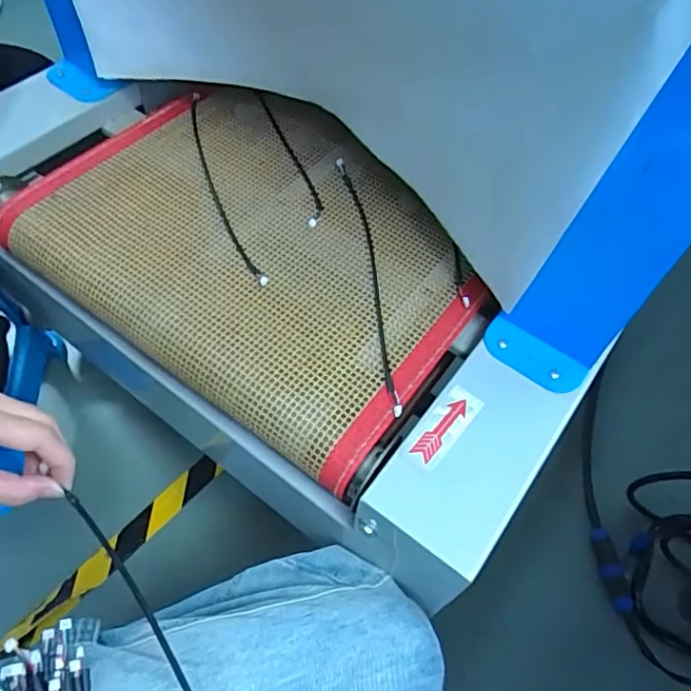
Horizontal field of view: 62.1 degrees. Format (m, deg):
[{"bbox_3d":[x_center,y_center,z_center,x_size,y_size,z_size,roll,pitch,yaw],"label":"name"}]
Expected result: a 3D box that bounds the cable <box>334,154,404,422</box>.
[{"bbox_3d":[0.023,-0.065,0.495,0.020,0.020,0.276,-6,57,-8],"label":"cable"}]

